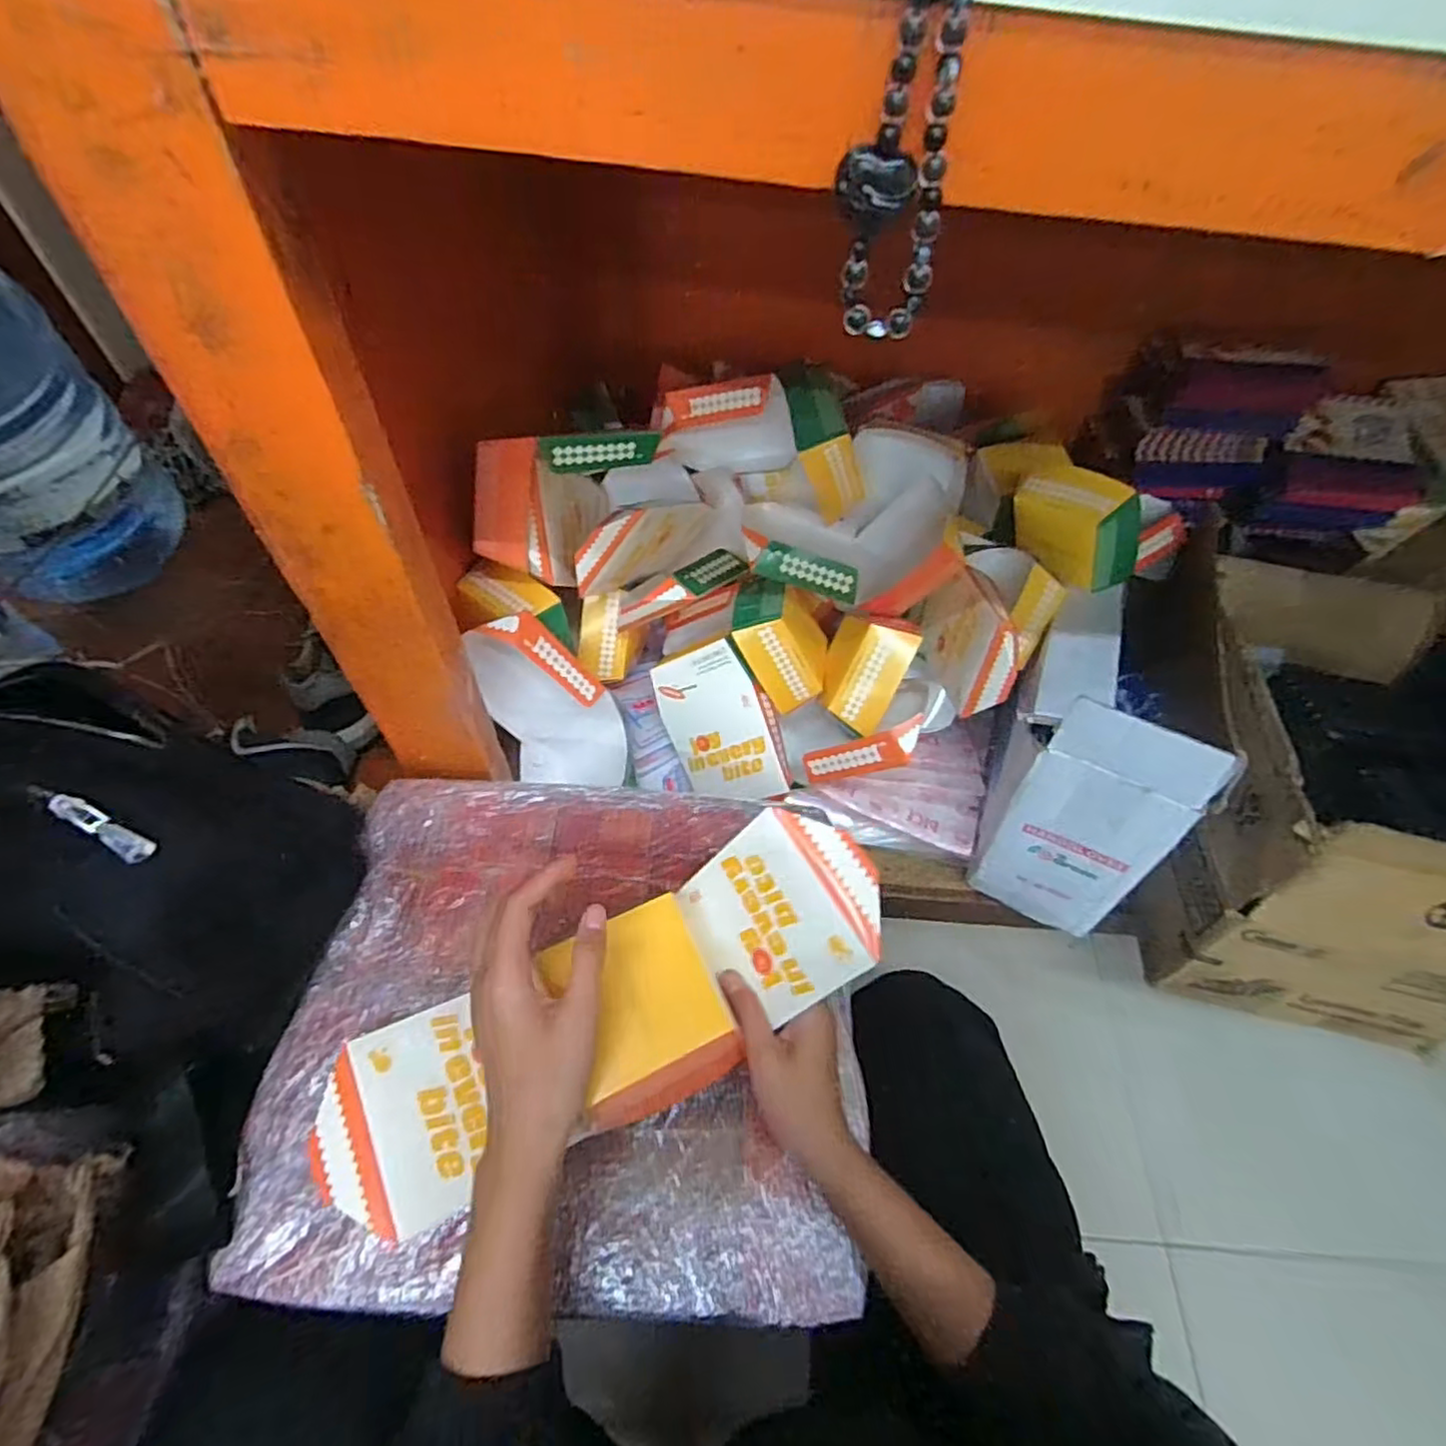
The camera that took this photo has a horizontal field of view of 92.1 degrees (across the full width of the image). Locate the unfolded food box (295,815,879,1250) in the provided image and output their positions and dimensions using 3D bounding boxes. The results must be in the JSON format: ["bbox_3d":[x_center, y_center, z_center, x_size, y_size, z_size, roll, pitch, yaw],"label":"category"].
[{"bbox_3d":[-0.064,0.170,0.413,0.330,0.070,0.108,-26,61,-7],"label":"unfolded food box"}]

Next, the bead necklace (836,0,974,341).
[{"bbox_3d":[0.058,-0.189,0.220,0.036,0.123,0.011,2,56,-2],"label":"bead necklace"}]

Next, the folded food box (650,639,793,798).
[{"bbox_3d":[-0.002,0.001,0.681,0.035,0.105,0.148,-23,92,-61],"label":"folded food box"}]

